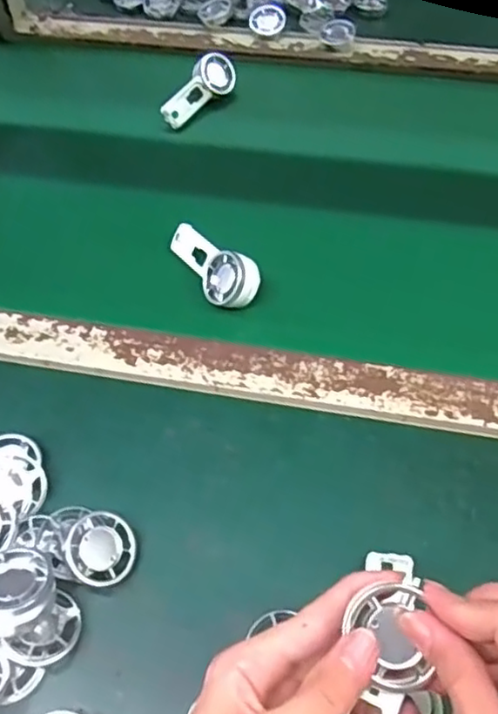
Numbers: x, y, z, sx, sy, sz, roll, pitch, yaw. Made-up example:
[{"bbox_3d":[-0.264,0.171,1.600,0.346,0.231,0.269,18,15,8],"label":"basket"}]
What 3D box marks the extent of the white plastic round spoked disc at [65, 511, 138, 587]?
[{"bbox_3d":[-0.080,0.104,0.356,0.038,0.004,0.037,9,68,-24],"label":"white plastic round spoked disc"}]

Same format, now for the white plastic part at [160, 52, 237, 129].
[{"bbox_3d":[-0.053,-0.269,0.658,0.096,0.040,0.015,-41,19,-21],"label":"white plastic part"}]

